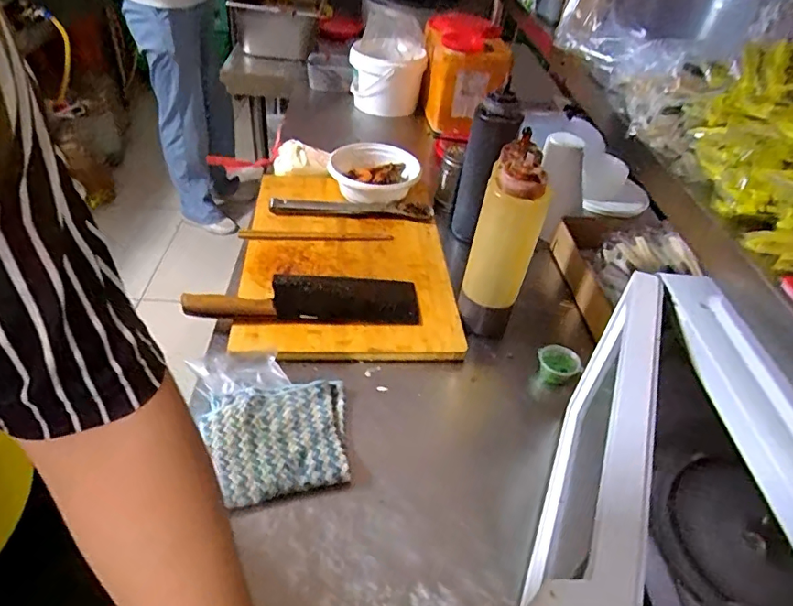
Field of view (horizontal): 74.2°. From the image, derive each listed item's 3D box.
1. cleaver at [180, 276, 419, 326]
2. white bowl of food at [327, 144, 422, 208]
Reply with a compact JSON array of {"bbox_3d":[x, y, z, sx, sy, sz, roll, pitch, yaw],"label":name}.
[{"bbox_3d":[-0.127,-0.013,0.742,0.314,0.022,0.087,1,40,-8],"label":"cleaver"},{"bbox_3d":[-0.044,-0.236,0.979,0.164,0.080,0.159,4,40,-4],"label":"white bowl of food"}]

